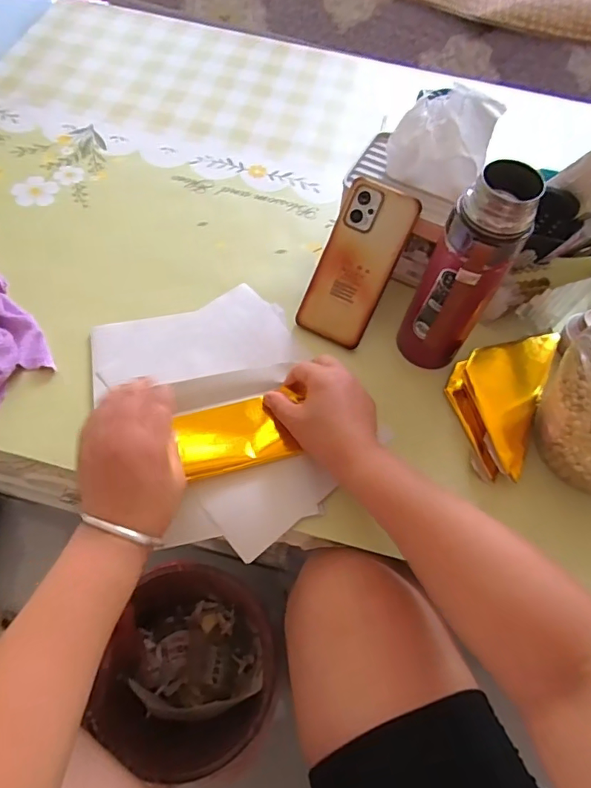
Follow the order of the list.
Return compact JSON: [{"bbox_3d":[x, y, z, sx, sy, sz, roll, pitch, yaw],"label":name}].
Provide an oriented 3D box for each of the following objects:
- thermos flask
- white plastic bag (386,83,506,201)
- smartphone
[{"bbox_3d":[0.143,-0.093,0.435,0.065,0.213,0.067,28,64,10],"label":"thermos flask"},{"bbox_3d":[0.146,-0.255,0.493,0.093,0.074,0.071,19,63,6],"label":"white plastic bag"},{"bbox_3d":[0.063,-0.135,0.508,0.077,0.008,0.163,27,107,10],"label":"smartphone"}]

